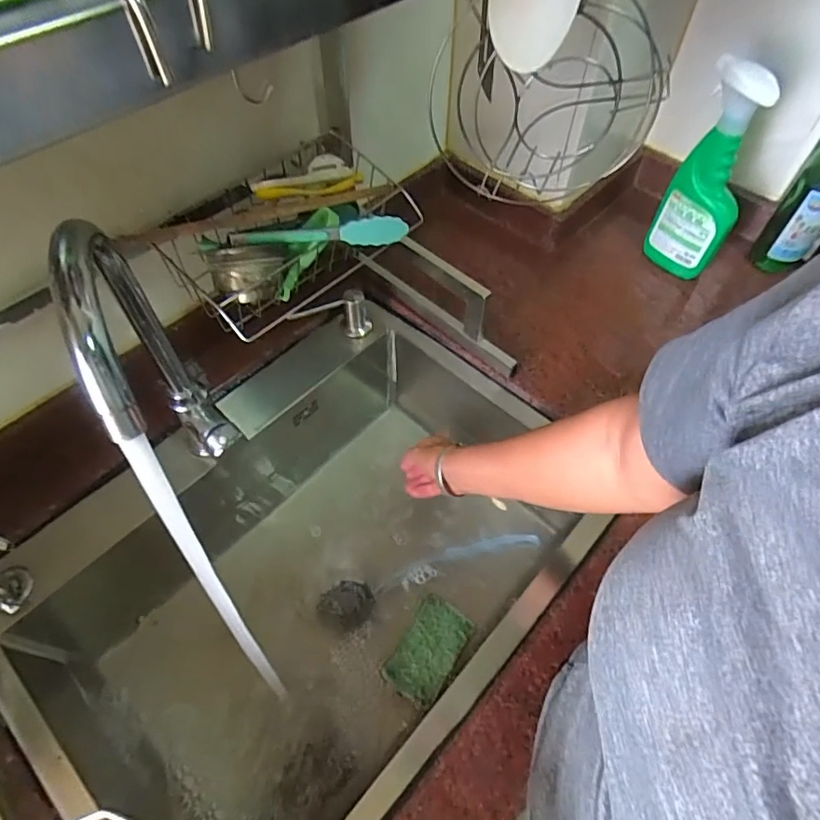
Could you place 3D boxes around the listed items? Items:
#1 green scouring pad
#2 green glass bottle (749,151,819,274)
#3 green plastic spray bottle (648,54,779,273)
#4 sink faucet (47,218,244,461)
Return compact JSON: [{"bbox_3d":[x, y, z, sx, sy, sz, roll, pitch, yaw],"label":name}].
[{"bbox_3d":[0.022,0.274,0.616,0.063,0.014,0.107,29,60,18],"label":"green scouring pad"},{"bbox_3d":[0.542,-0.293,0.696,0.064,0.235,0.075,39,64,23],"label":"green glass bottle"},{"bbox_3d":[0.393,-0.298,0.698,0.098,0.257,0.058,30,60,19],"label":"green plastic spray bottle"},{"bbox_3d":[-0.195,-0.018,0.437,0.050,0.279,0.189,-20,58,-14],"label":"sink faucet"}]

